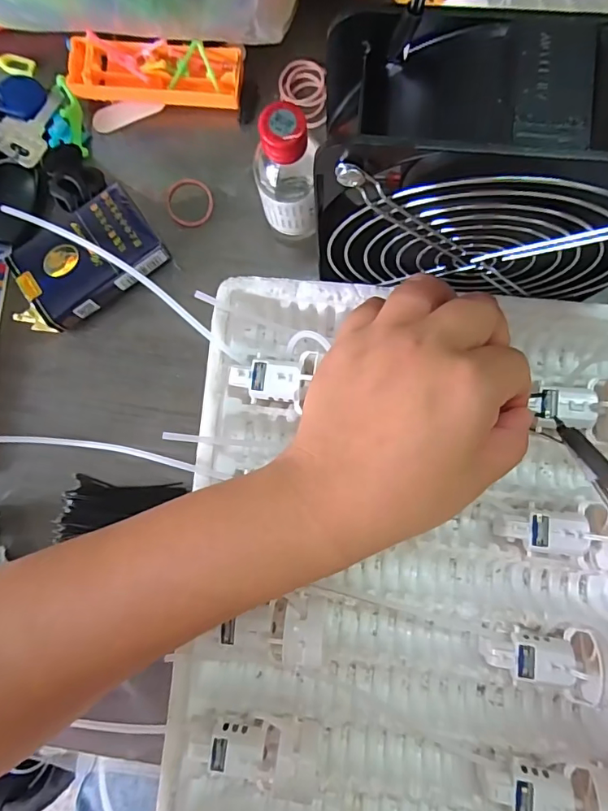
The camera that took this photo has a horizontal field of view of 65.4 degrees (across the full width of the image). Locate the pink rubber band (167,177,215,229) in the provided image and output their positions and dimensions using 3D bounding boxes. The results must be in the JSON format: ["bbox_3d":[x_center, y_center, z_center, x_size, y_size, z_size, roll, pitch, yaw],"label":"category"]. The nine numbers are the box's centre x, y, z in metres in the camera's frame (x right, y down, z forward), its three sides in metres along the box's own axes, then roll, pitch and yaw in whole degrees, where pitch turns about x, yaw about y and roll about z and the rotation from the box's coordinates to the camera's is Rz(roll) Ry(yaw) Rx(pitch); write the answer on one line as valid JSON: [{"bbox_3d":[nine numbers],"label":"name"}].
[{"bbox_3d":[-0.075,-0.134,0.313,0.030,0.004,0.032,6,86,4],"label":"pink rubber band"}]

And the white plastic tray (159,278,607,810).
[{"bbox_3d":[0.060,0.108,0.256,0.243,0.055,0.336,5,87,3],"label":"white plastic tray"}]

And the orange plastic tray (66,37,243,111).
[{"bbox_3d":[-0.095,-0.215,0.308,0.109,0.023,0.035,4,86,3],"label":"orange plastic tray"}]

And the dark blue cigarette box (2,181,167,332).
[{"bbox_3d":[-0.134,-0.093,0.299,0.082,0.027,0.058,-34,85,0],"label":"dark blue cigarette box"}]

